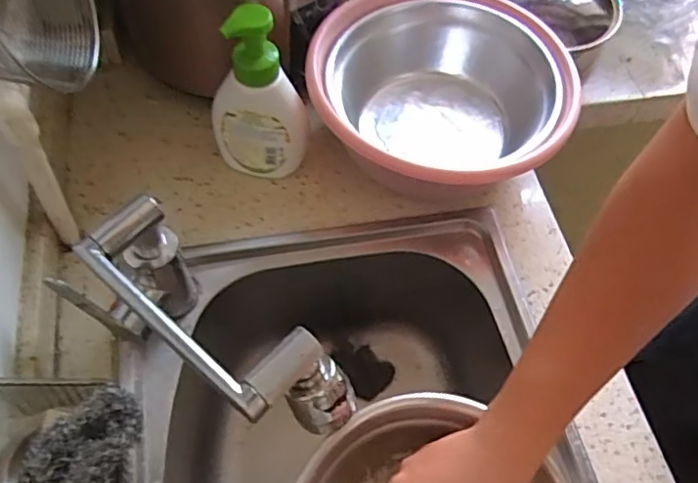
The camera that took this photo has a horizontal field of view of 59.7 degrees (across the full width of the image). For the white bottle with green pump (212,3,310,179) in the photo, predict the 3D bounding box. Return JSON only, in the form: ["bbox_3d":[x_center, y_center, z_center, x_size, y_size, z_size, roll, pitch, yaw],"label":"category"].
[{"bbox_3d":[-0.093,-0.146,0.629,0.101,0.201,0.056,-5,58,-7],"label":"white bottle with green pump"}]

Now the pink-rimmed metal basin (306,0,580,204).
[{"bbox_3d":[0.088,-0.162,0.693,0.250,0.132,0.281,10,57,3],"label":"pink-rimmed metal basin"}]

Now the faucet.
[{"bbox_3d":[-0.103,0.086,0.506,0.228,0.157,0.079,38,63,19],"label":"faucet"}]

